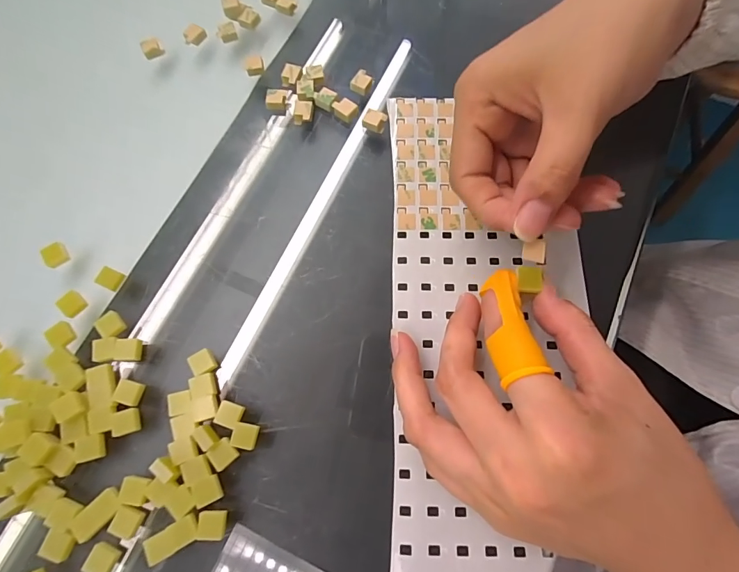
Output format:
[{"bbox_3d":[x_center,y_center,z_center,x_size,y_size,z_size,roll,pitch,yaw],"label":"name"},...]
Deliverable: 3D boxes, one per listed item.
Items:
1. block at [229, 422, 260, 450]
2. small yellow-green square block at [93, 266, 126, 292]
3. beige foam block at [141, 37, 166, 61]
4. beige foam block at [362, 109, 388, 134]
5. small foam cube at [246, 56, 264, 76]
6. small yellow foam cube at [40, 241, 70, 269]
[{"bbox_3d":[-0.057,0.068,0.181,0.011,0.006,0.010,10,73,4],"label":"block"},{"bbox_3d":[-0.133,-0.004,0.204,0.011,0.005,0.010,21,74,8],"label":"small yellow-green square block"},{"bbox_3d":[-0.135,-0.148,0.249,0.011,0.008,0.010,-25,73,-7],"label":"beige foam block"},{"bbox_3d":[0.003,-0.095,0.231,0.012,0.007,0.010,21,74,8],"label":"beige foam block"},{"bbox_3d":[-0.070,-0.135,0.244,0.011,0.005,0.010,-16,72,-4],"label":"small foam cube"},{"bbox_3d":[-0.165,-0.016,0.209,0.011,0.005,0.012,-33,74,-9],"label":"small yellow foam cube"}]

